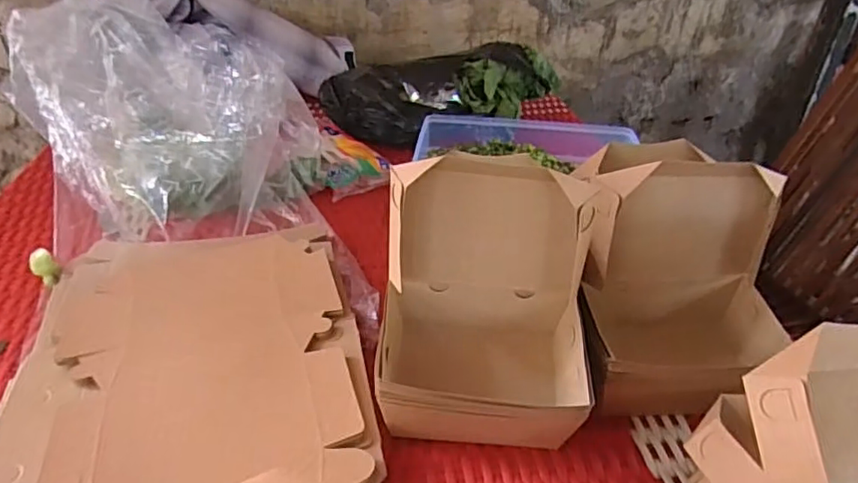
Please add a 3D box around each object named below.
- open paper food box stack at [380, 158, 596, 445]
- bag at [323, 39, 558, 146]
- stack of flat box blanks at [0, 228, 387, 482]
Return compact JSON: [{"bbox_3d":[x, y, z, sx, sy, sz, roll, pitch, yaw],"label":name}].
[{"bbox_3d":[0.038,0.039,0.393,0.140,0.164,0.097,3,33,1],"label":"open paper food box stack"},{"bbox_3d":[0.025,-0.226,0.876,0.352,0.105,0.122,-11,35,-19],"label":"bag"},{"bbox_3d":[-0.189,0.089,0.465,0.257,0.036,0.328,-8,34,-15],"label":"stack of flat box blanks"}]

